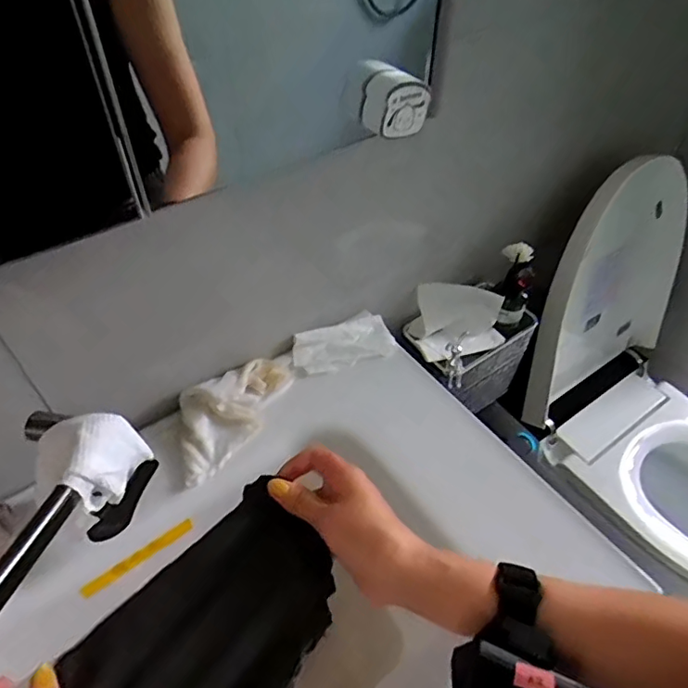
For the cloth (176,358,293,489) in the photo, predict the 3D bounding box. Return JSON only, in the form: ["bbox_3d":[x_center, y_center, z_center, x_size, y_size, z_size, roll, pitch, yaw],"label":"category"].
[{"bbox_3d":[-0.134,0.067,0.641,0.088,0.047,0.187,32,55,26],"label":"cloth"}]

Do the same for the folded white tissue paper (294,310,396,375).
[{"bbox_3d":[0.000,0.001,0.723,0.130,0.011,0.070,-22,70,-17],"label":"folded white tissue paper"}]

